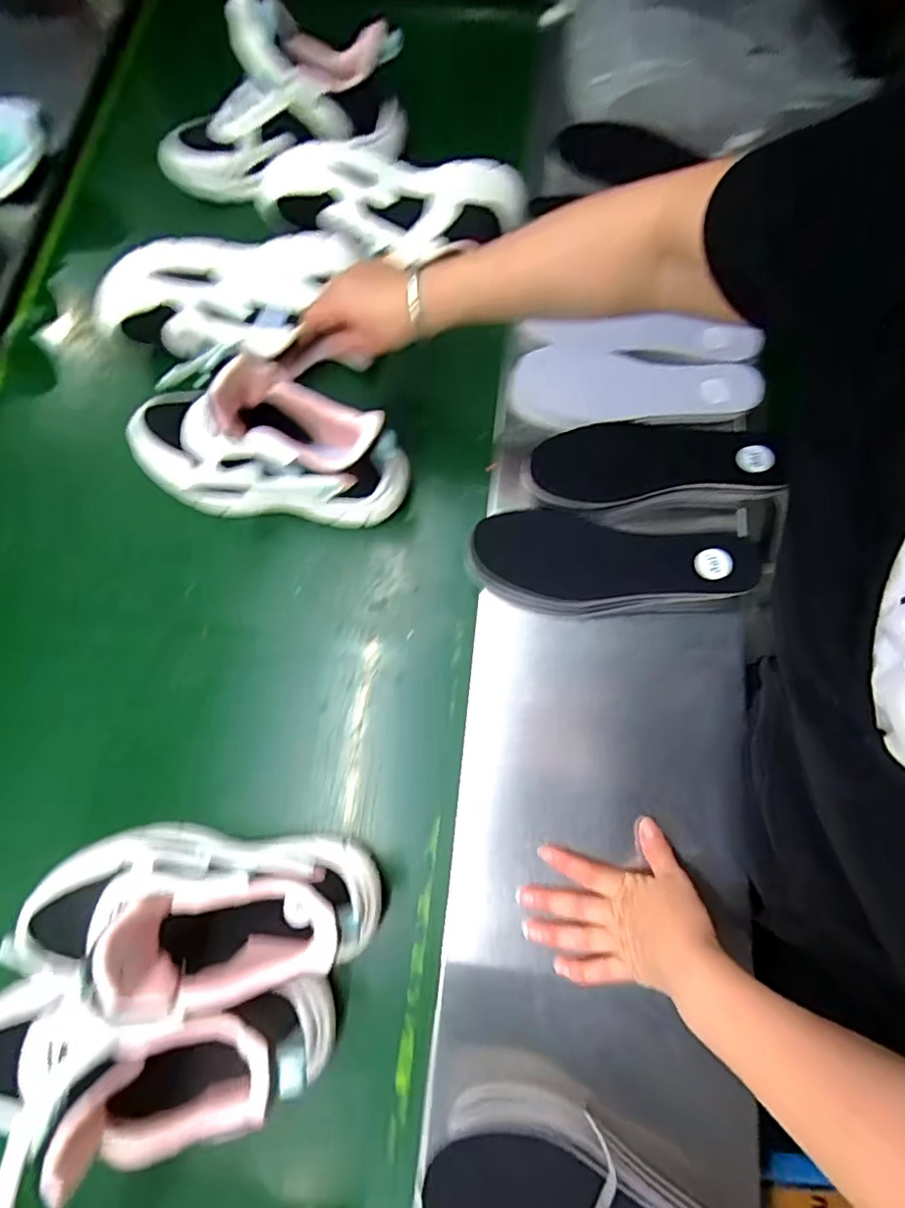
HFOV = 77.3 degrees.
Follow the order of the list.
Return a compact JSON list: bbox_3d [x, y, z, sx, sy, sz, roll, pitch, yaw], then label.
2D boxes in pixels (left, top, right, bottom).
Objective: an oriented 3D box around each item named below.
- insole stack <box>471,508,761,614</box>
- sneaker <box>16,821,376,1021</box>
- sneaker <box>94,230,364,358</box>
[{"bbox_3d":[0.140,-0.029,0.506,0.252,0.035,0.091,9,72,2],"label":"insole stack"},{"bbox_3d":[-0.192,0.220,0.407,0.255,0.144,0.097,4,74,1],"label":"sneaker"},{"bbox_3d":[-0.220,-0.296,0.552,0.252,0.085,0.085,-11,72,2],"label":"sneaker"}]

